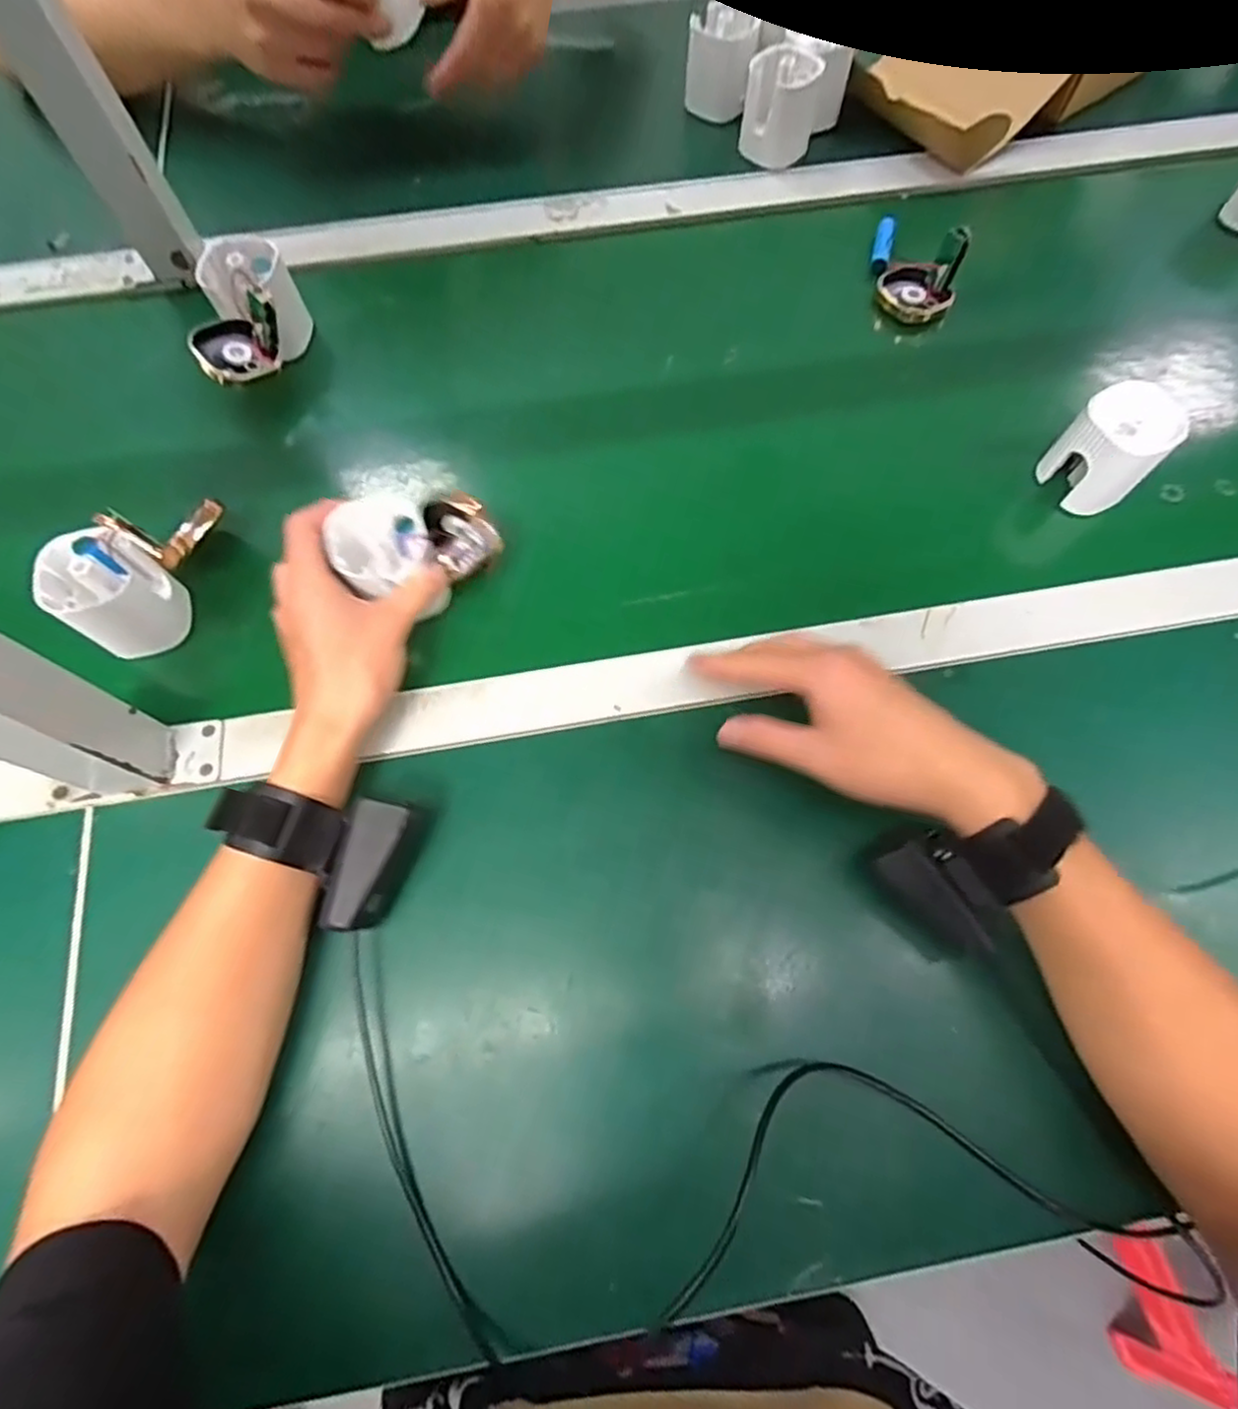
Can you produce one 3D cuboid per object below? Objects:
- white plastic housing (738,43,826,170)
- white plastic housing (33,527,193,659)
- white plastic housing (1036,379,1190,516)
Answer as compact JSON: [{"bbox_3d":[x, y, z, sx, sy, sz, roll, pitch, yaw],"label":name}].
[{"bbox_3d":[0.140,-0.518,0.598,0.063,0.064,0.059,9,71,6],"label":"white plastic housing"},{"bbox_3d":[-0.310,-0.068,0.427,0.057,0.063,0.061,35,76,8],"label":"white plastic housing"},{"bbox_3d":[0.329,-0.170,0.467,0.058,0.067,0.060,-43,79,-12],"label":"white plastic housing"}]

